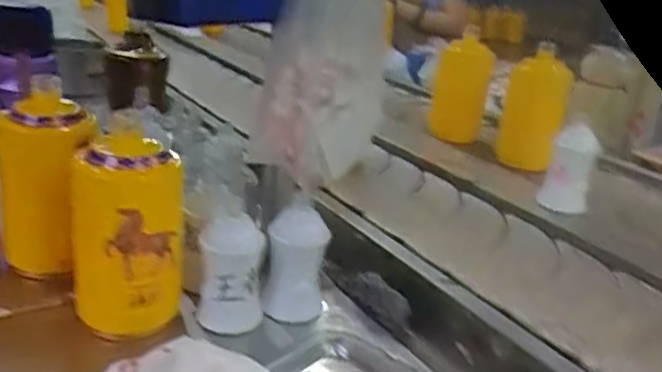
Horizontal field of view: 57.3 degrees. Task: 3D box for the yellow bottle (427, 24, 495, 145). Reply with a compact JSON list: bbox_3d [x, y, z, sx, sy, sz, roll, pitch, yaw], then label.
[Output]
[{"bbox_3d":[0.226,-0.163,1.032,0.087,0.169,0.051,-2,24,-15],"label":"yellow bottle"}]

